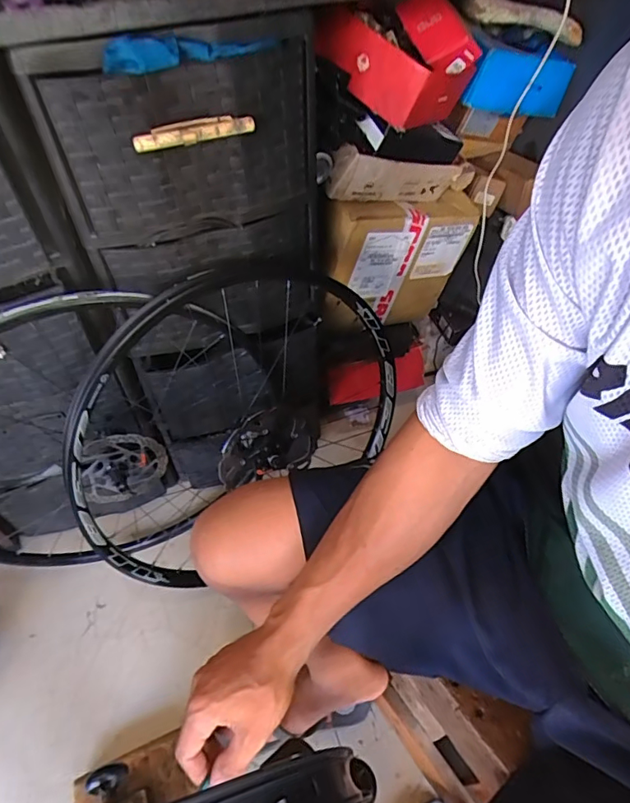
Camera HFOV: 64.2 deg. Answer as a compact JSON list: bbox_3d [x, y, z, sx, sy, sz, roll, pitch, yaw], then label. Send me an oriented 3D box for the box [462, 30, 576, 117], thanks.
[{"bbox_3d":[0.364,-0.571,0.898,0.247,0.101,0.040,-9,48,-29],"label":"box"}]

